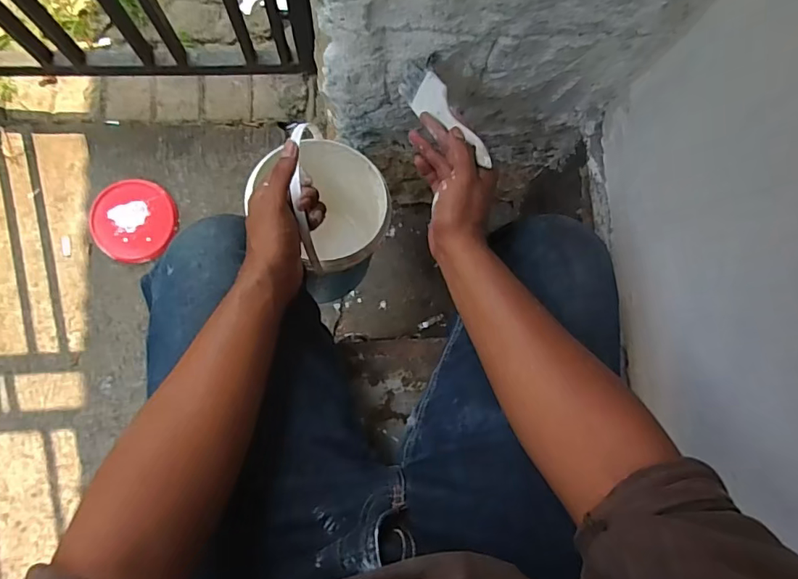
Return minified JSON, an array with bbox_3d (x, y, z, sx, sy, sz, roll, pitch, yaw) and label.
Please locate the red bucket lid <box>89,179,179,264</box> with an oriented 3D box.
[{"bbox_3d":[-0.592,-0.155,1.112,0.190,0.024,0.176,0,85,-4],"label":"red bucket lid"}]

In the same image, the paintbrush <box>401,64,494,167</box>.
[{"bbox_3d":[0.050,-0.194,0.560,0.015,0.049,0.184,-4,54,-35],"label":"paintbrush"}]

